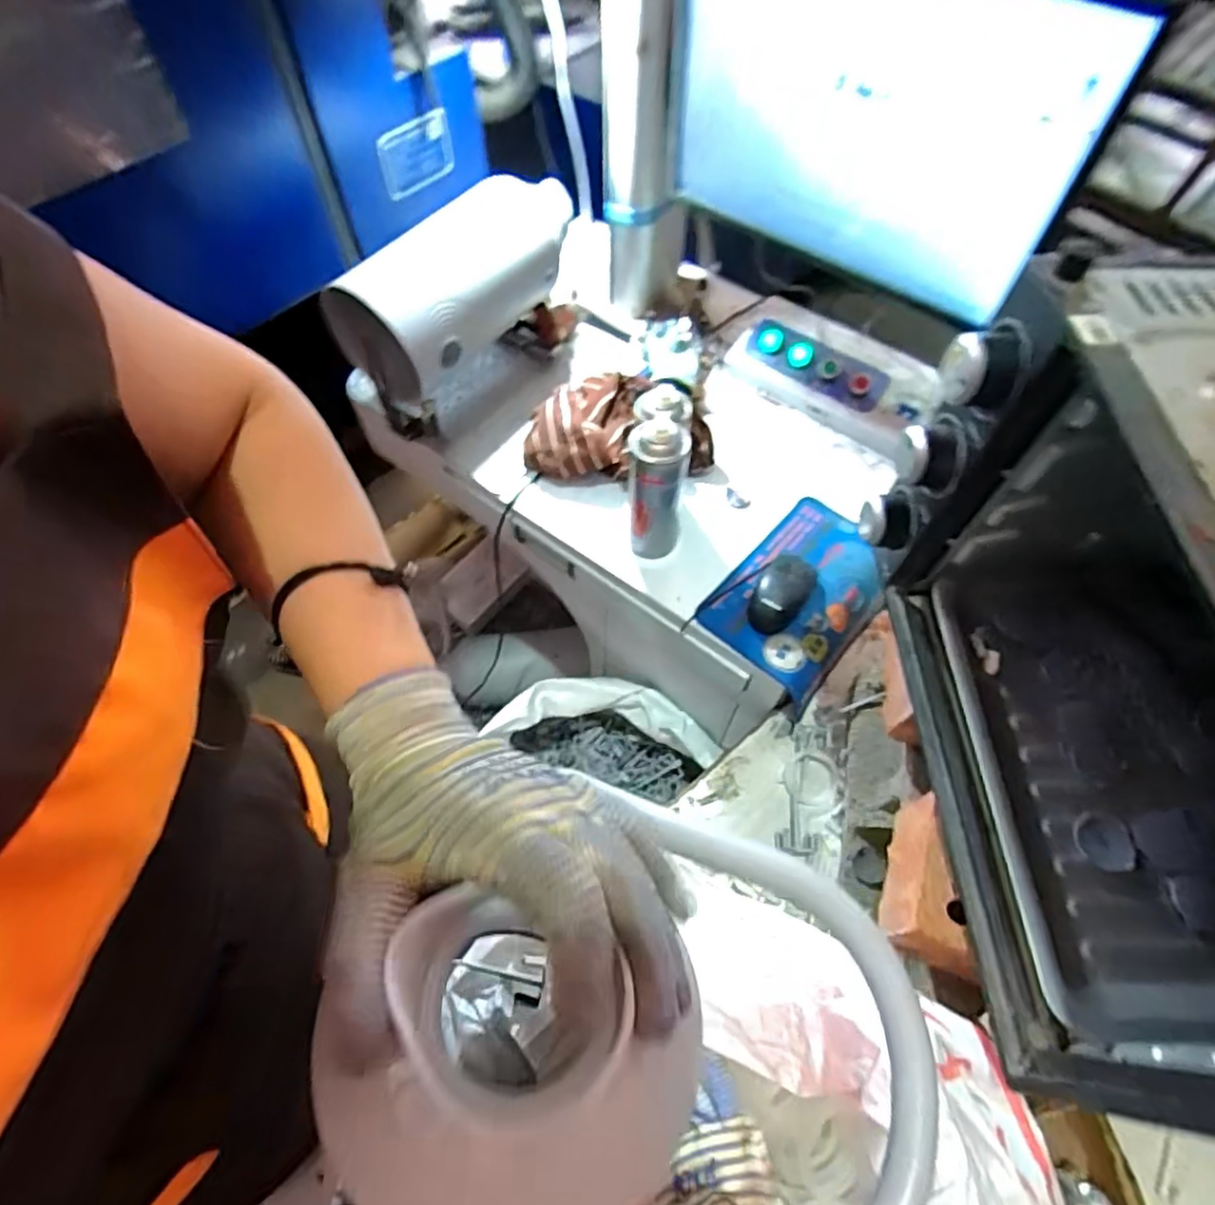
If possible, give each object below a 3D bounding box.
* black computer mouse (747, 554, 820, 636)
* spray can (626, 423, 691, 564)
[{"bbox_3d":[0.219,-0.014,0.824,0.067,0.037,0.120,24,62,13],"label":"black computer mouse"},{"bbox_3d":[0.058,-0.136,0.803,0.066,0.199,0.071,0,59,-1],"label":"spray can"}]

